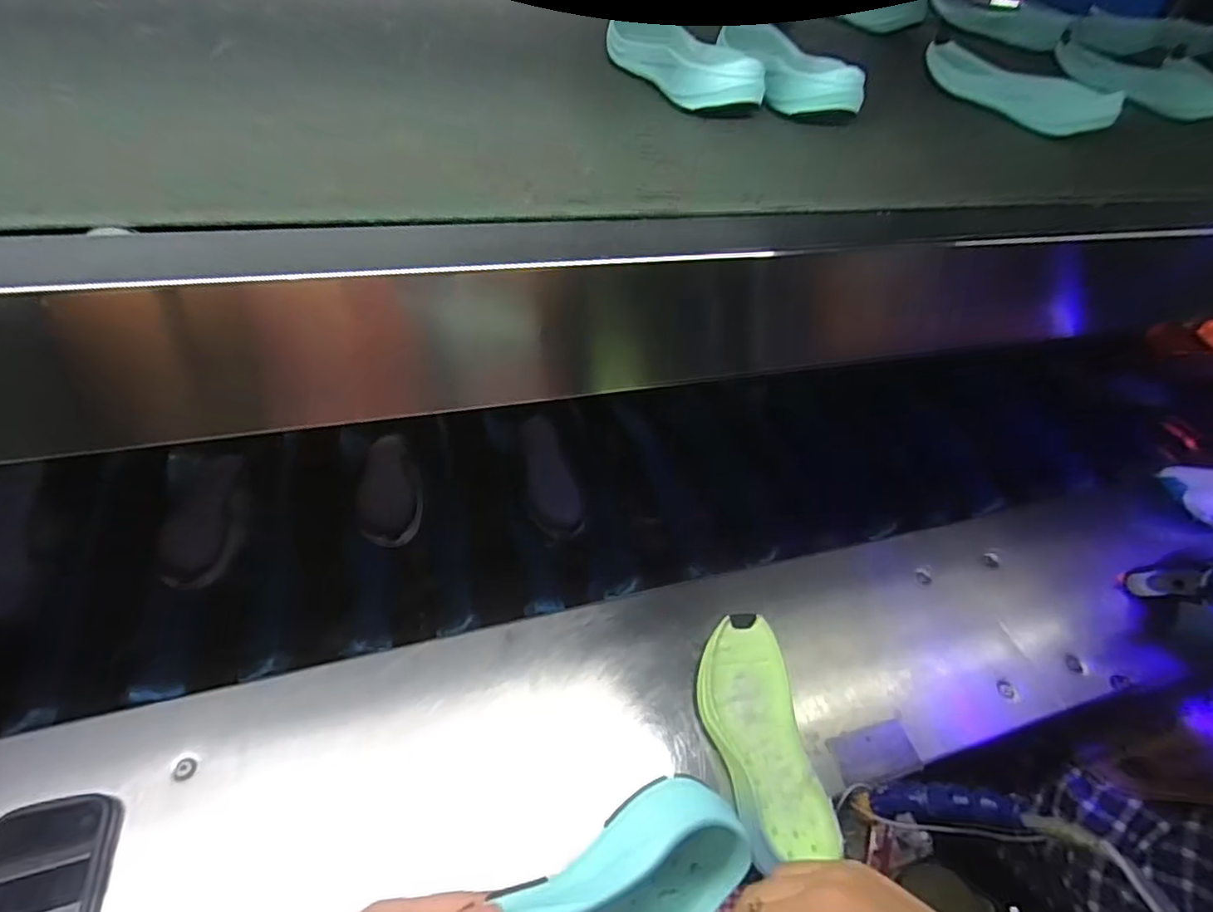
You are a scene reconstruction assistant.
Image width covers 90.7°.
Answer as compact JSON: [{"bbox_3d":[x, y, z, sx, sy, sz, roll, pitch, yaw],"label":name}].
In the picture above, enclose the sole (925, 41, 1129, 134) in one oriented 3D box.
[{"bbox_3d":[0.409,-0.385,0.618,0.065,0.031,0.211,-16,53,-17],"label":"sole"}]

